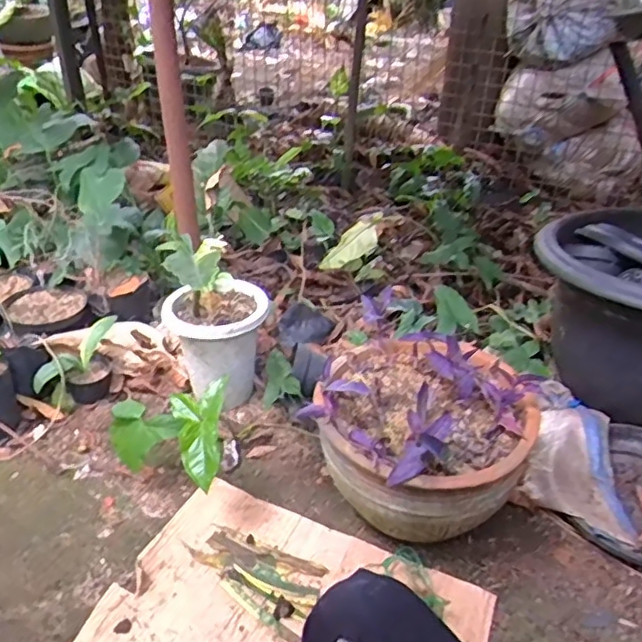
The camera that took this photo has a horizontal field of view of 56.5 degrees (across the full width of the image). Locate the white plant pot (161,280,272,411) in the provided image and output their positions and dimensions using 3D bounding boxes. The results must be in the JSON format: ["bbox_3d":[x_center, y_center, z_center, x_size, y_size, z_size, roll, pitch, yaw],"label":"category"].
[{"bbox_3d":[-0.209,0.048,1.193,0.165,0.212,0.167,5,34,-3],"label":"white plant pot"}]

